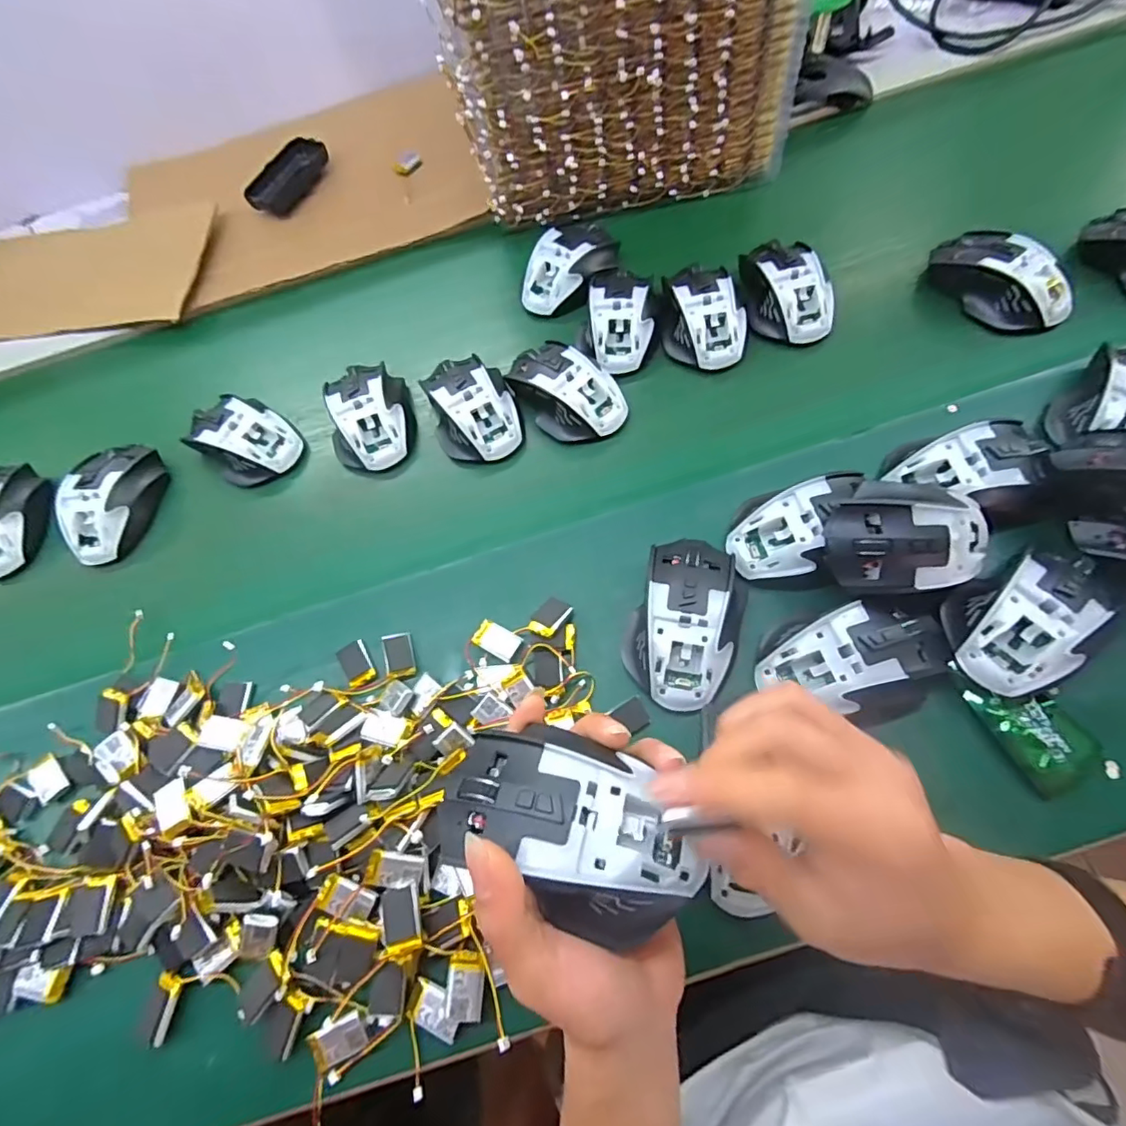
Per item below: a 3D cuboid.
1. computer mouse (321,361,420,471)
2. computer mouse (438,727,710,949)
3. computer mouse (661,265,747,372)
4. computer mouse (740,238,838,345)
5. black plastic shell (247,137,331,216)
[{"bbox_3d":[-0.173,-0.134,0.495,0.074,0.040,0.106,-13,66,-7],"label":"computer mouse"},{"bbox_3d":[0.004,0.110,0.234,0.111,0.032,0.066,20,66,8],"label":"computer mouse"},{"bbox_3d":[0.127,-0.223,0.492,0.066,0.038,0.096,0,65,-2],"label":"computer mouse"},{"bbox_3d":[0.200,-0.249,0.495,0.065,0.039,0.108,-11,65,-7],"label":"computer mouse"},{"bbox_3d":[-0.327,-0.461,0.657,0.055,0.029,0.110,20,66,8],"label":"black plastic shell"}]

